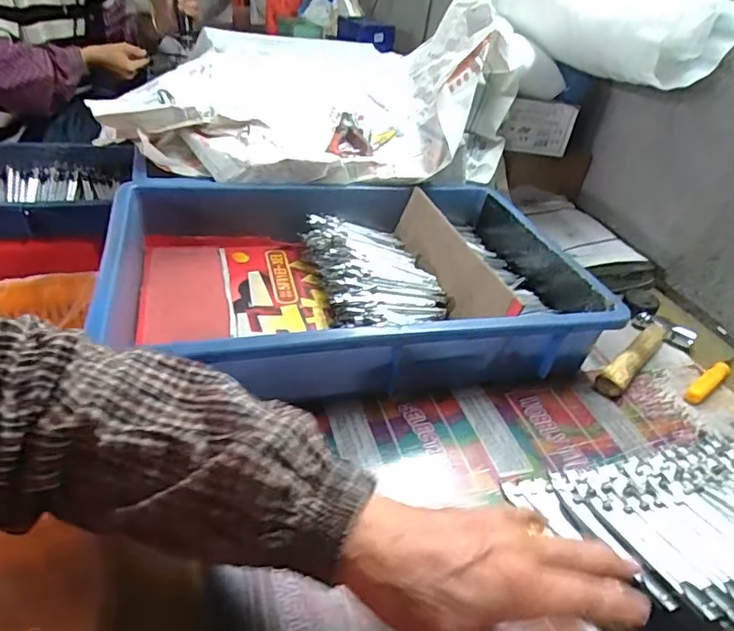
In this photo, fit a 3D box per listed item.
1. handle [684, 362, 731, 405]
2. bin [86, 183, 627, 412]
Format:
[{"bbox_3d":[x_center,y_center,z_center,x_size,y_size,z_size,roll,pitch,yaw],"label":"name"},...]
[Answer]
[{"bbox_3d":[0.330,0.064,0.512,0.069,0.018,0.014,-19,43,-33],"label":"handle"},{"bbox_3d":[-0.018,-0.038,0.529,0.432,0.079,0.288,-4,37,-16],"label":"bin"}]

